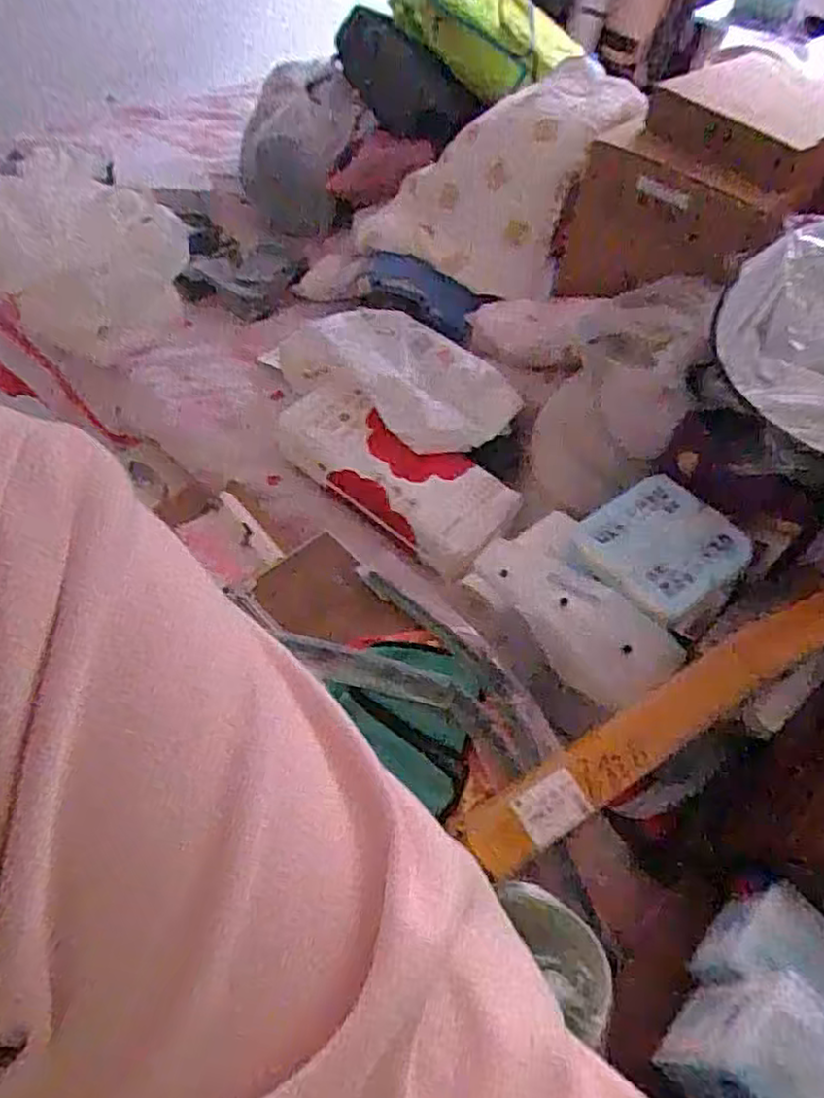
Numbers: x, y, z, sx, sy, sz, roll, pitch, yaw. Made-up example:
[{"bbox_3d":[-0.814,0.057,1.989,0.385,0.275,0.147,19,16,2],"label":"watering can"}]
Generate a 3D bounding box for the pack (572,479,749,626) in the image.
[{"bbox_3d":[0.357,-0.008,0.990,0.200,0.030,0.221,40,61,21],"label":"pack"}]

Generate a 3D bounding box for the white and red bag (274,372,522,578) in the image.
[{"bbox_3d":[-0.028,-0.129,1.209,0.424,0.099,0.194,31,58,16],"label":"white and red bag"}]

